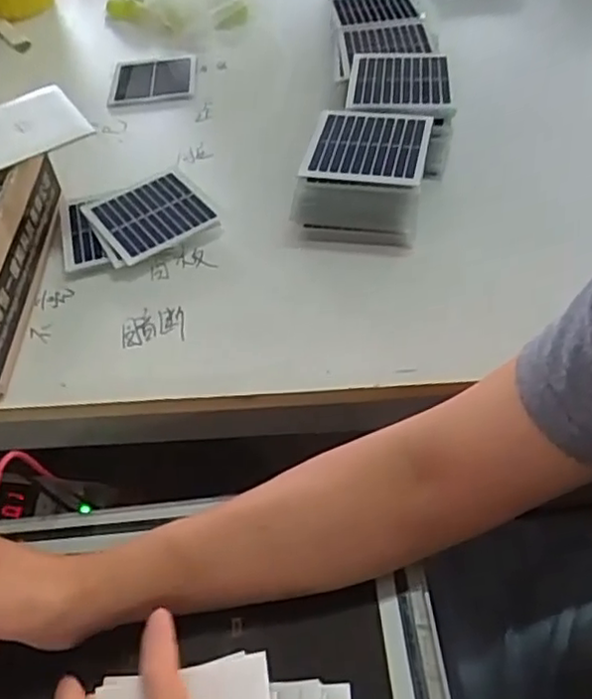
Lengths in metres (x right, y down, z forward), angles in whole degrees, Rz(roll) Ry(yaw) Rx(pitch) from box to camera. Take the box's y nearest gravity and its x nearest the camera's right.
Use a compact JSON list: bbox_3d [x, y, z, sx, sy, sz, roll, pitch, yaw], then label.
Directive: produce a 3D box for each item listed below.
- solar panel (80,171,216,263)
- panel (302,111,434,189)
[{"bbox_3d":[-0.117,-0.110,0.545,0.085,0.010,0.090,-30,53,-18],"label":"solar panel"},{"bbox_3d":[0.056,-0.159,0.514,0.089,0.009,0.090,7,51,12],"label":"panel"}]

